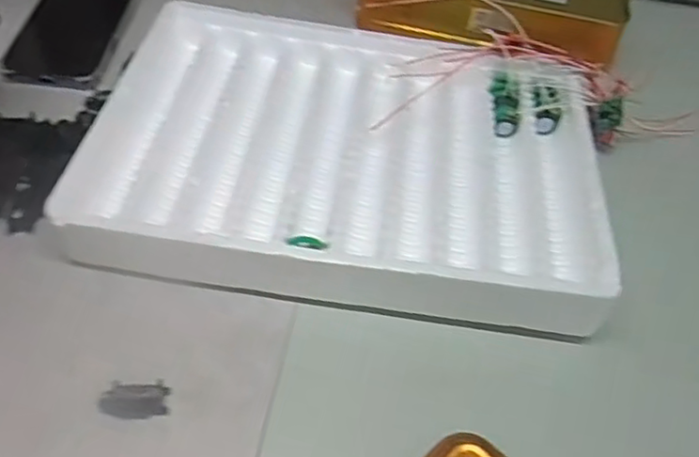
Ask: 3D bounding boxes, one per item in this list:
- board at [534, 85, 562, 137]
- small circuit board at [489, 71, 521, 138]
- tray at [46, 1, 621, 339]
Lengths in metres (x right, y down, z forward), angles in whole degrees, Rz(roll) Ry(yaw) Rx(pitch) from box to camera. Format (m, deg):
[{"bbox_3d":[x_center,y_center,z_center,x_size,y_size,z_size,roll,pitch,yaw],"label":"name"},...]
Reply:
[{"bbox_3d":[0.154,-0.093,0.507,0.020,0.009,0.038,-1,87,-7],"label":"board"},{"bbox_3d":[0.123,-0.098,0.508,0.022,0.011,0.054,3,73,-4],"label":"small circuit board"},{"bbox_3d":[0.001,-0.061,0.465,0.337,0.034,0.247,8,49,-1],"label":"tray"}]

